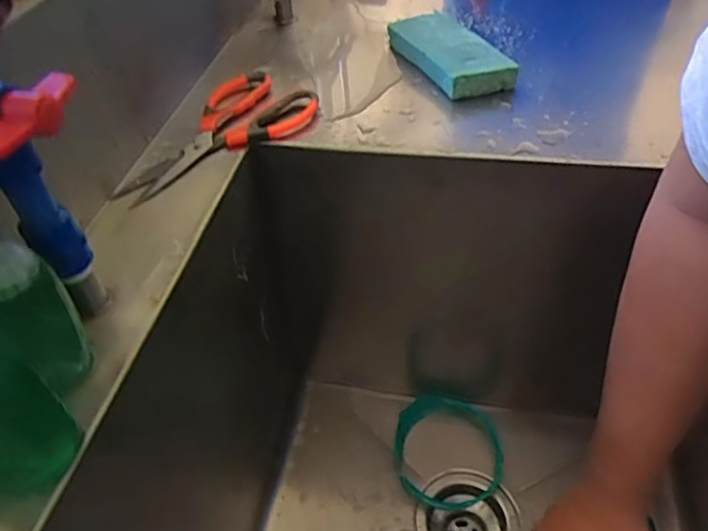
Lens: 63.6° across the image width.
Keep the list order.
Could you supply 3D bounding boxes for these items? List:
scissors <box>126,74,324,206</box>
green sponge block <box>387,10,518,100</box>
[{"bbox_3d":[-0.122,-0.117,0.506,0.098,0.014,0.194,27,53,27],"label":"scissors"},{"bbox_3d":[0.095,-0.219,0.585,0.083,0.030,0.161,-16,46,-12],"label":"green sponge block"}]

